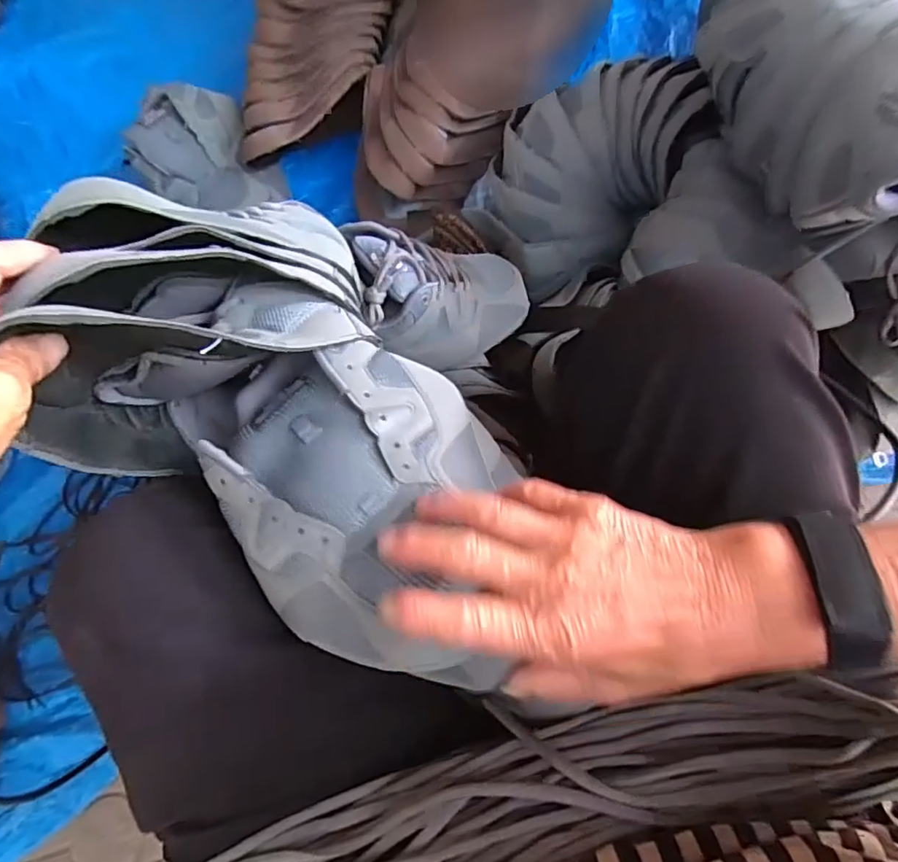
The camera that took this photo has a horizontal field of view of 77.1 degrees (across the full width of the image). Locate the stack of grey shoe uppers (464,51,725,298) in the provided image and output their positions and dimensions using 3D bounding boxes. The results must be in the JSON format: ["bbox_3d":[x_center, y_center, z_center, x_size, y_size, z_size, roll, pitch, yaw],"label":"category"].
[{"bbox_3d":[0.144,-0.312,0.670,0.240,0.169,0.211,-37,76,-8],"label":"stack of grey shoe uppers"}]

